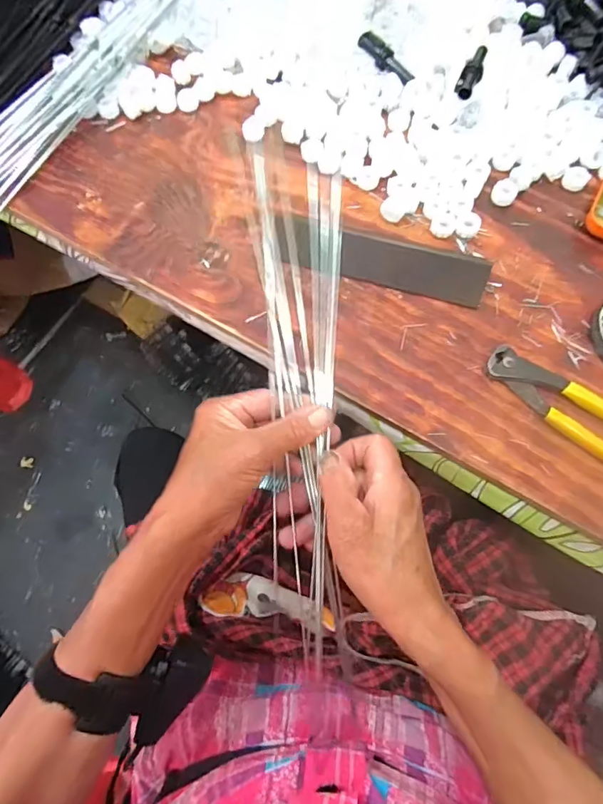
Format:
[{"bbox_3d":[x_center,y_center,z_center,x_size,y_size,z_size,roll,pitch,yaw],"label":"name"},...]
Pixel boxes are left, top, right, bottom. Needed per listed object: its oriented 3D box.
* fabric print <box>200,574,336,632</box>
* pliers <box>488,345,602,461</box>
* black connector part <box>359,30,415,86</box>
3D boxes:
[{"bbox_3d":[-0.027,0.193,0.460,0.130,0.020,0.037,16,73,-10],"label":"fabric print"},{"bbox_3d":[0.222,0.011,0.373,0.164,0.018,0.037,40,76,15],"label":"pliers"},{"bbox_3d":[0.087,-0.346,0.484,0.018,0.027,0.069,-39,73,-11],"label":"black connector part"}]

